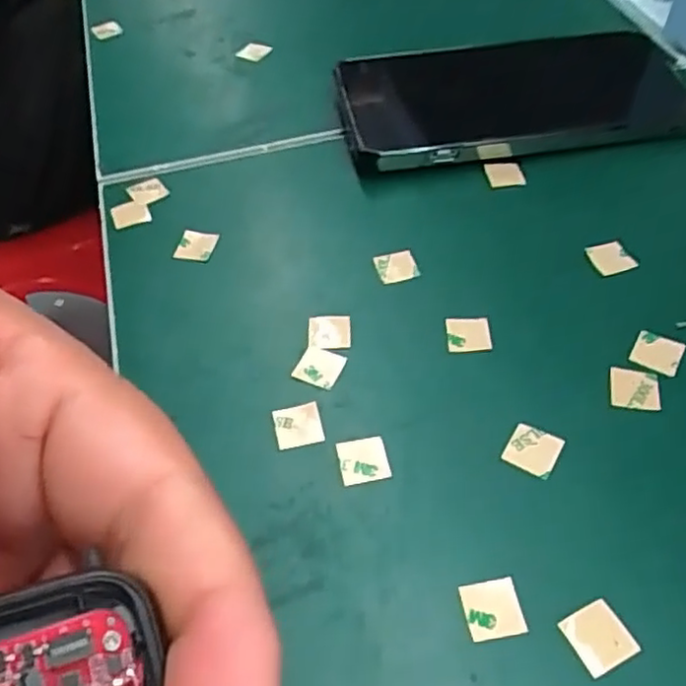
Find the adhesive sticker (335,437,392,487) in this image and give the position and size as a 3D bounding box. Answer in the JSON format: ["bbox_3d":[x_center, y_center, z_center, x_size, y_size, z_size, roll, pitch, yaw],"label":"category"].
[{"bbox_3d":[0.006,0.038,0.219,0.015,0.004,0.015,-11,55,-5],"label":"adhesive sticker"}]

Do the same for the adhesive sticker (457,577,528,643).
[{"bbox_3d":[0.041,0.073,0.189,0.015,0.004,0.015,-11,54,-2],"label":"adhesive sticker"}]

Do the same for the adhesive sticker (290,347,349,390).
[{"bbox_3d":[-0.009,0.009,0.243,0.015,0.004,0.015,21,57,11],"label":"adhesive sticker"}]

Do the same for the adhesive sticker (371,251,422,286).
[{"bbox_3d":[0.021,-0.030,0.272,0.015,0.004,0.013,-18,62,-5],"label":"adhesive sticker"}]

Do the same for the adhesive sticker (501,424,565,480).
[{"bbox_3d":[0.060,0.034,0.218,0.015,0.004,0.015,25,67,19],"label":"adhesive sticker"}]

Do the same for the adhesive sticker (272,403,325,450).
[{"bbox_3d":[-0.015,0.028,0.228,0.015,0.004,0.015,-11,59,-4],"label":"adhesive sticker"}]

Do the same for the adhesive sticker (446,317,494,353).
[{"bbox_3d":[0.045,-0.003,0.249,0.016,0.004,0.015,0,58,-1],"label":"adhesive sticker"}]

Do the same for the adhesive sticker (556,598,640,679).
[{"bbox_3d":[0.068,0.078,0.183,0.015,0.004,0.015,-24,57,-15],"label":"adhesive sticker"}]

